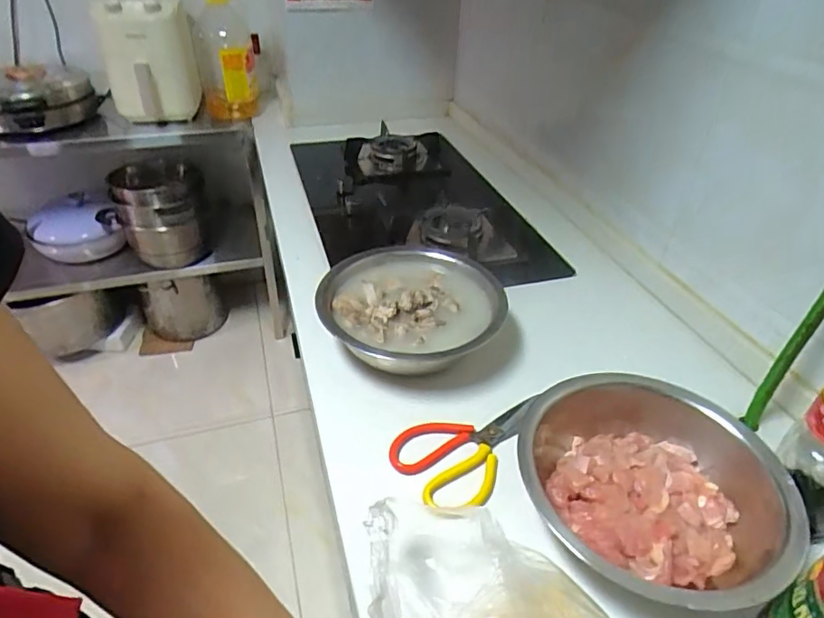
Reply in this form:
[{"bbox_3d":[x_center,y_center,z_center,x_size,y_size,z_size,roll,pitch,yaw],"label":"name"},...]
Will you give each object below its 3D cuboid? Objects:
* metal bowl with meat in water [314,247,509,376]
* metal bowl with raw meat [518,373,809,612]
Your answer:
[{"bbox_3d":[-0.003,0.005,0.804,0.263,0.102,0.278,1,38,-1],"label":"metal bowl with meat in water"},{"bbox_3d":[0.239,0.194,0.567,0.238,0.112,0.258,1,38,-1],"label":"metal bowl with raw meat"}]

